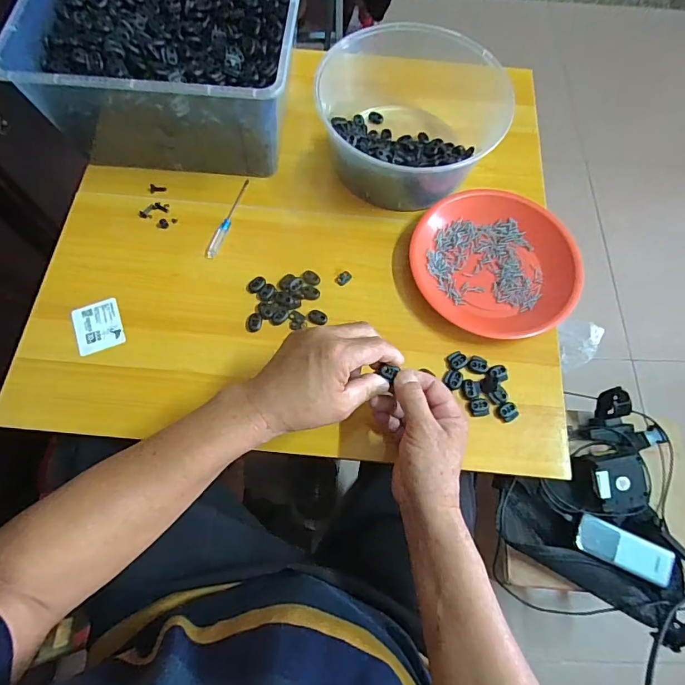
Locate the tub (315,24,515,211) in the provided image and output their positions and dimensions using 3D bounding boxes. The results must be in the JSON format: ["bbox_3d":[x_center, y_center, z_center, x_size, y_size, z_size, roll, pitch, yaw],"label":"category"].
[{"bbox_3d":[0.081,-0.271,0.550,0.196,0.105,0.210,1,69,-2],"label":"tub"}]

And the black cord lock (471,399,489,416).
[{"bbox_3d":[0.146,0.069,0.472,0.019,0.004,0.018,0,69,-3],"label":"black cord lock"}]

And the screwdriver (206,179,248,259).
[{"bbox_3d":[-0.139,-0.155,0.550,0.015,0.009,0.123,20,69,5],"label":"screwdriver"}]

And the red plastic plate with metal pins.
[{"bbox_3d":[0.177,-0.095,0.523,0.177,0.028,0.192,1,69,-2],"label":"red plastic plate with metal pins"}]

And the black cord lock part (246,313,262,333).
[{"bbox_3d":[-0.099,-0.023,0.498,0.017,0.004,0.023,13,69,2],"label":"black cord lock part"}]

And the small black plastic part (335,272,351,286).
[{"bbox_3d":[0.001,-0.076,0.525,0.014,0.004,0.020,41,73,13],"label":"small black plastic part"}]

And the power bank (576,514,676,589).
[{"bbox_3d":[0.403,0.296,0.634,0.129,0.016,0.051,24,70,7],"label":"power bank"}]

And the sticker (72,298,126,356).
[{"bbox_3d":[-0.271,-0.018,0.494,0.048,0.004,0.060,-21,70,-13],"label":"sticker"}]

